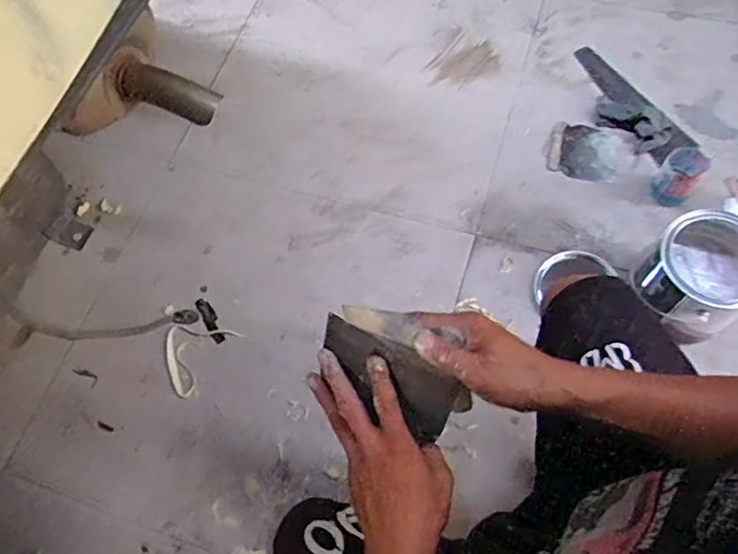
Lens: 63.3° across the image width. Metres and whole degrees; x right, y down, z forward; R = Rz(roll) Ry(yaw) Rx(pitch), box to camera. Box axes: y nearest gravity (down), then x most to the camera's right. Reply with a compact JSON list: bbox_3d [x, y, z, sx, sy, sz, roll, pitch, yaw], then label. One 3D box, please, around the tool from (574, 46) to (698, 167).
[{"bbox_3d":[0.463,-0.318,1.089,0.106,0.035,0.282,-29,66,-9],"label":"tool"}]

